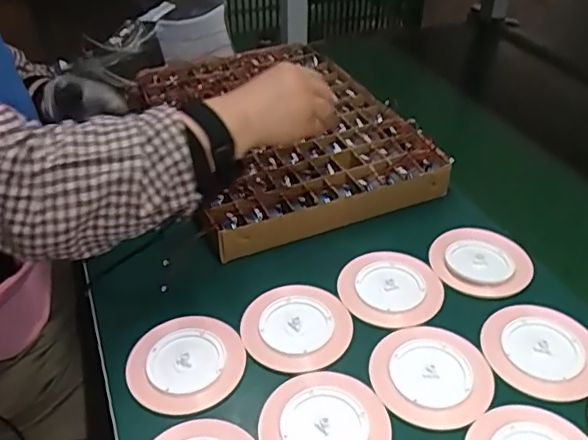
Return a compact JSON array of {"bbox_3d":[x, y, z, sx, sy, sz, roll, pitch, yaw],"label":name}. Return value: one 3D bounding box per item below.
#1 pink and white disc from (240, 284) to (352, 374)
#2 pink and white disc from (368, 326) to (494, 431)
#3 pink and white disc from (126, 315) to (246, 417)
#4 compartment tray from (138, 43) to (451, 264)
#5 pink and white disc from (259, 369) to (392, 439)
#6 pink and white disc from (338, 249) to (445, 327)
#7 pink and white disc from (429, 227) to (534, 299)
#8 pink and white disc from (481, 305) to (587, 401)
[{"bbox_3d":[0.003,0.098,0.536,0.096,0.011,0.099,0,38,0],"label":"pink and white disc"},{"bbox_3d":[0.116,0.130,0.489,0.097,0.005,0.096,0,38,0],"label":"pink and white disc"},{"bbox_3d":[-0.093,0.123,0.504,0.095,0.010,0.100,0,38,0],"label":"pink and white disc"},{"bbox_3d":[-0.032,-0.129,0.784,0.303,0.042,0.431,-16,41,-19],"label":"compartment tray"},{"bbox_3d":[0.026,0.160,0.455,0.097,0.004,0.101,0,38,0],"label":"pink and white disc"},{"bbox_3d":[0.095,0.065,0.567,0.098,0.008,0.095,0,38,0],"label":"pink and white disc"},{"bbox_3d":[0.192,0.040,0.594,0.097,0.010,0.092,0,38,0],"label":"pink and white disc"},{"bbox_3d":[0.218,0.112,0.506,0.097,0.007,0.094,0,38,0],"label":"pink and white disc"}]

